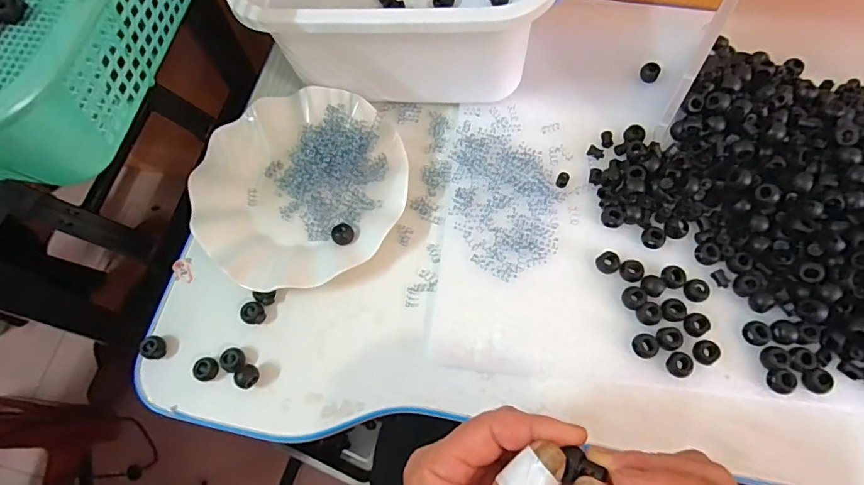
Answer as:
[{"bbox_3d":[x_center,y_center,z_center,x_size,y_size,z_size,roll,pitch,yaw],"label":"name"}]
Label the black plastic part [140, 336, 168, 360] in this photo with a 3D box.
[{"bbox_3d":[-0.218,0.083,0.378,0.014,0.017,0.018,17,69,9],"label":"black plastic part"}]

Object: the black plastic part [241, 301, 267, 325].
[{"bbox_3d":[-0.142,0.057,0.386,0.016,0.013,0.017,-1,67,2],"label":"black plastic part"}]

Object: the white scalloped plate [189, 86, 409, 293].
[{"bbox_3d":[-0.113,-0.049,0.417,0.176,0.027,0.178,-1,67,2],"label":"white scalloped plate"}]

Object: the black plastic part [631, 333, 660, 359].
[{"bbox_3d":[0.157,0.076,0.354,0.016,0.010,0.018,-23,68,-7],"label":"black plastic part"}]

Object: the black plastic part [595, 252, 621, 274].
[{"bbox_3d":[0.139,0.016,0.379,0.017,0.007,0.017,-1,67,2],"label":"black plastic part"}]

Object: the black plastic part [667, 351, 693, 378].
[{"bbox_3d":[0.179,0.089,0.348,0.016,0.011,0.017,-1,67,2],"label":"black plastic part"}]

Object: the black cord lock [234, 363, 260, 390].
[{"bbox_3d":[-0.139,0.102,0.365,0.014,0.017,0.016,31,72,14],"label":"black cord lock"}]

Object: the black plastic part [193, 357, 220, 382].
[{"bbox_3d":[-0.173,0.098,0.372,0.015,0.014,0.017,13,69,8],"label":"black plastic part"}]

